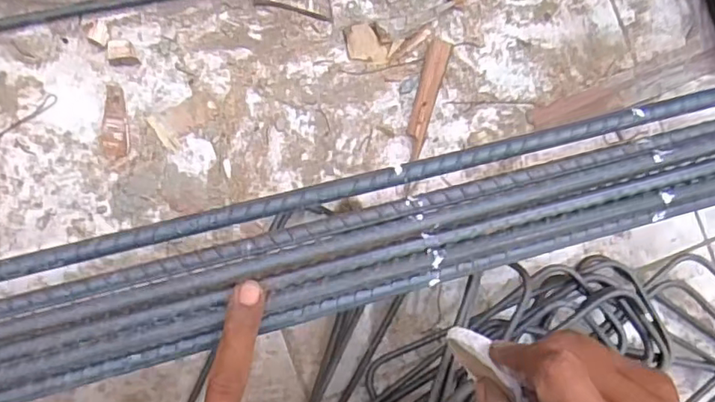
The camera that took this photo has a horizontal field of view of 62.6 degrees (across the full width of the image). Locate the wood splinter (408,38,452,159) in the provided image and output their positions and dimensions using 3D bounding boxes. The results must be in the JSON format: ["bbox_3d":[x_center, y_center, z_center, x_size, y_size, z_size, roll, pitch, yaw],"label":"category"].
[{"bbox_3d":[0.062,-0.093,0.533,0.020,0.013,0.111,16,85,-4],"label":"wood splinter"}]

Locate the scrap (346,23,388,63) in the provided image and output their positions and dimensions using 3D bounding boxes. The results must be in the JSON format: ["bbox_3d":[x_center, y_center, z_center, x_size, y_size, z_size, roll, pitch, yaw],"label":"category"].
[{"bbox_3d":[0.008,-0.144,0.537,0.037,0.008,0.033,-4,86,-6],"label":"scrap"}]

